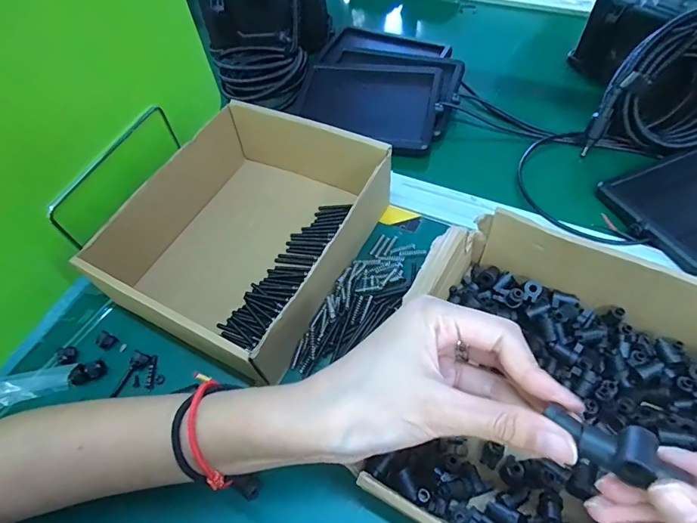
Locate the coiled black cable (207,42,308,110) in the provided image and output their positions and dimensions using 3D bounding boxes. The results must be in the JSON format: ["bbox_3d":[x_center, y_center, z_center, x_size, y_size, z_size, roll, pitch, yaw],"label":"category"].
[{"bbox_3d":[-0.114,-0.239,0.532,0.125,0.034,0.090,30,62,23],"label":"coiled black cable"}]

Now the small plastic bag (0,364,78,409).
[{"bbox_3d":[-0.261,0.101,0.339,0.083,0.011,0.026,-16,55,-7],"label":"small plastic bag"}]

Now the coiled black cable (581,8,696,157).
[{"bbox_3d":[0.308,-0.166,0.400,0.133,0.103,0.064,-4,55,1],"label":"coiled black cable"}]

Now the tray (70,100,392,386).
[{"bbox_3d":[-0.079,-0.041,0.370,0.178,0.064,0.228,22,60,19],"label":"tray"}]

